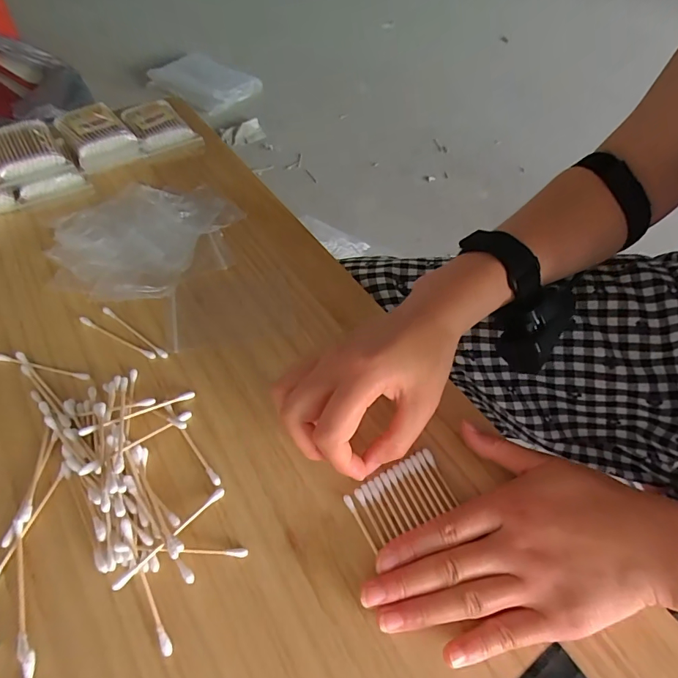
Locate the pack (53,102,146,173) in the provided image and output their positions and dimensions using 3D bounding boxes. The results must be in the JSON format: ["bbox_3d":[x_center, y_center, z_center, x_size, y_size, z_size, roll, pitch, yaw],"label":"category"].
[{"bbox_3d":[-0.260,-0.220,0.447,0.066,0.032,0.089,-30,62,-22],"label":"pack"}]

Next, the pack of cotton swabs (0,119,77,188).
[{"bbox_3d":[-0.317,-0.188,0.418,0.063,0.027,0.087,-28,61,-21],"label":"pack of cotton swabs"}]

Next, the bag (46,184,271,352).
[{"bbox_3d":[-0.160,-0.072,0.362,0.164,0.017,0.206,-11,56,-11],"label":"bag"}]

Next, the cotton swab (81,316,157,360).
[{"bbox_3d":[-0.171,-0.002,0.315,0.074,0.004,0.006,25,57,13],"label":"cotton swab"}]

